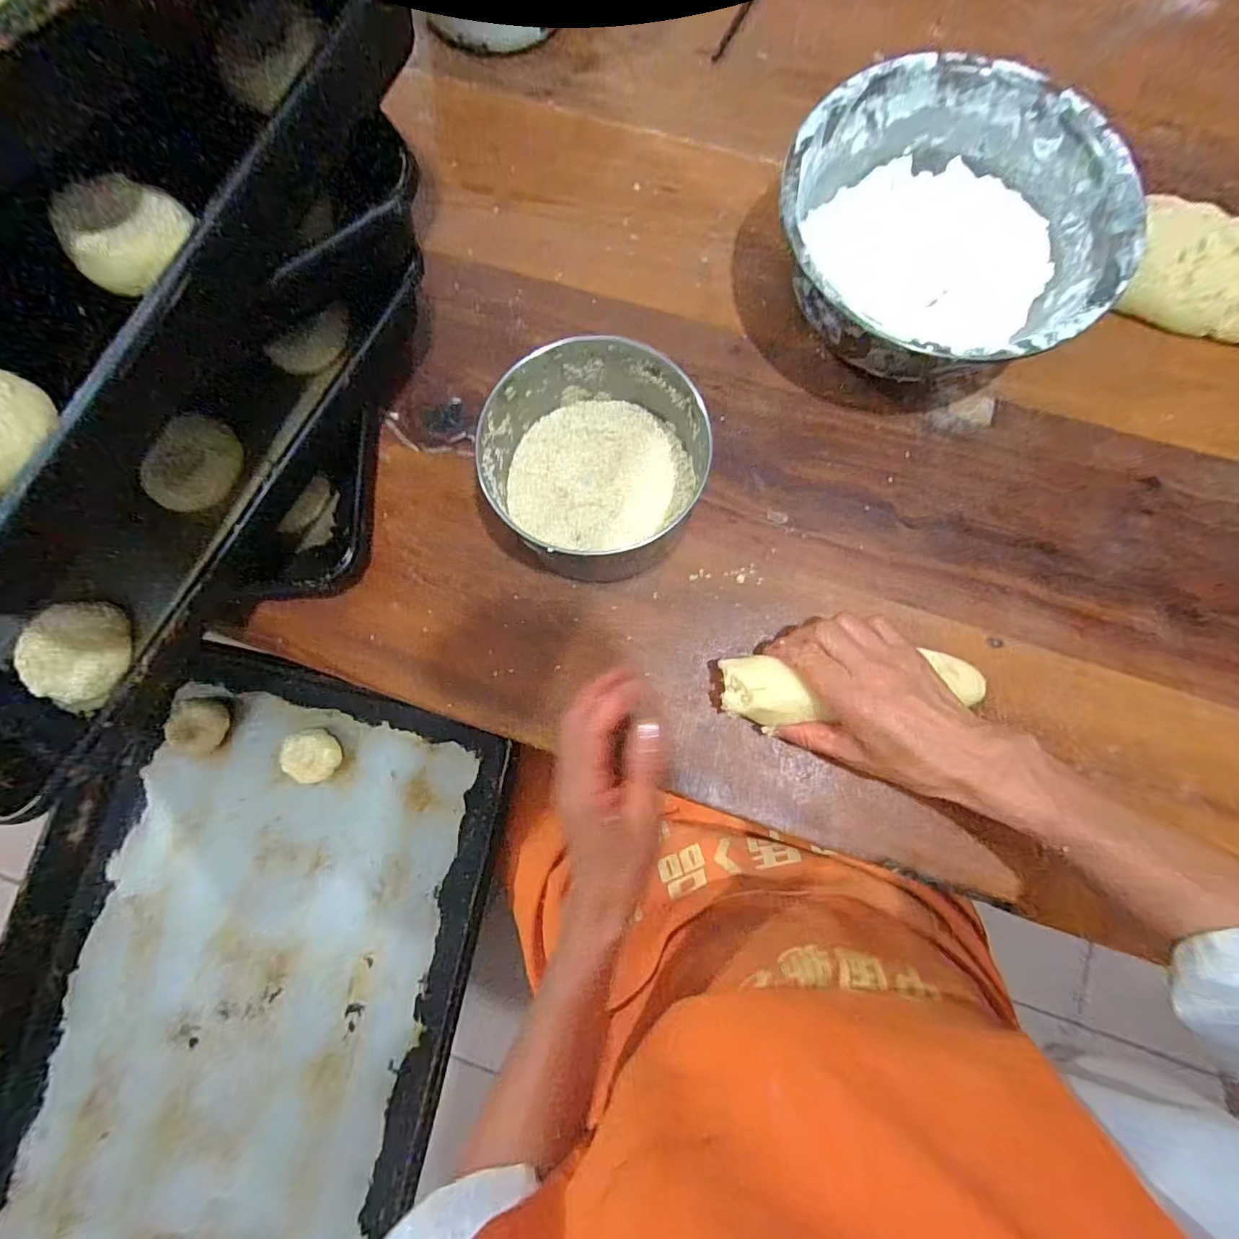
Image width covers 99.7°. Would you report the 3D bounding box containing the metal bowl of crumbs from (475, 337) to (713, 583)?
[{"bbox_3d":[-0.014,-0.104,0.351,0.134,0.079,0.131,0,80,0],"label":"metal bowl of crumbs"}]

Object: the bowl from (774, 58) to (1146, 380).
[{"bbox_3d":[0.217,-0.260,0.372,0.212,0.083,0.218,0,80,0],"label":"bowl"}]

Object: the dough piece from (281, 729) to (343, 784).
[{"bbox_3d":[-0.300,0.134,0.511,0.046,0.023,0.049,0,80,2],"label":"dough piece"}]

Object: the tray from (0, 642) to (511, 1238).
[{"bbox_3d":[-0.356,0.359,0.469,0.393,0.050,0.610,15,80,3],"label":"tray"}]

